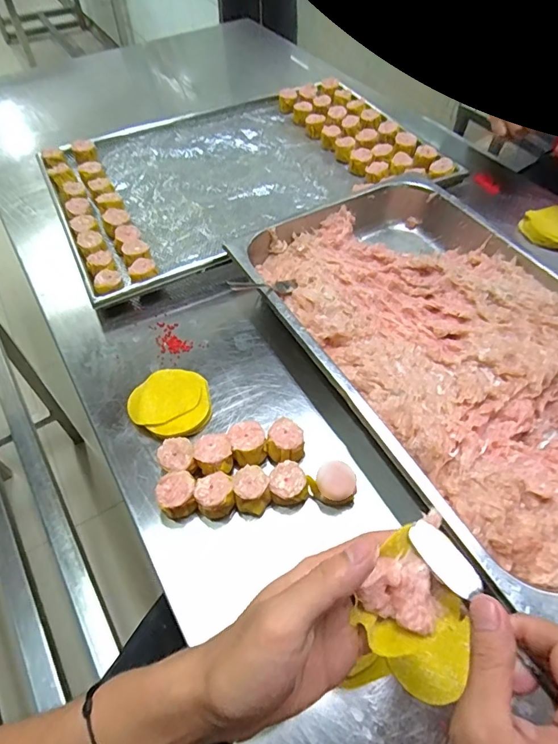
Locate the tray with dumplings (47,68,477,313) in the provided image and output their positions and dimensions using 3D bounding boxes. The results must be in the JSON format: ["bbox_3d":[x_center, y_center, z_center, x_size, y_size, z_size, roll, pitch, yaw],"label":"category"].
[{"bbox_3d":[-0.068,-0.343,0.770,0.598,0.045,0.418,-24,57,-16],"label":"tray with dumplings"}]

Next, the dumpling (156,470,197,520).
[{"bbox_3d":[-0.097,0.119,0.436,0.035,0.033,0.037,0,54,0],"label":"dumpling"}]

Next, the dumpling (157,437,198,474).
[{"bbox_3d":[-0.101,0.089,0.456,0.035,0.033,0.034,0,54,0],"label":"dumpling"}]

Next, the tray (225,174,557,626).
[{"bbox_3d":[0.198,-0.034,0.521,0.324,0.070,0.518,-25,58,-17],"label":"tray"}]

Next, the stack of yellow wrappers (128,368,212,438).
[{"bbox_3d":[-0.120,0.032,0.506,0.093,0.020,0.084,21,57,15],"label":"stack of yellow wrappers"}]

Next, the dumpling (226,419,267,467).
[{"bbox_3d":[-0.031,0.077,0.466,0.035,0.031,0.043,-15,55,-10],"label":"dumpling"}]

